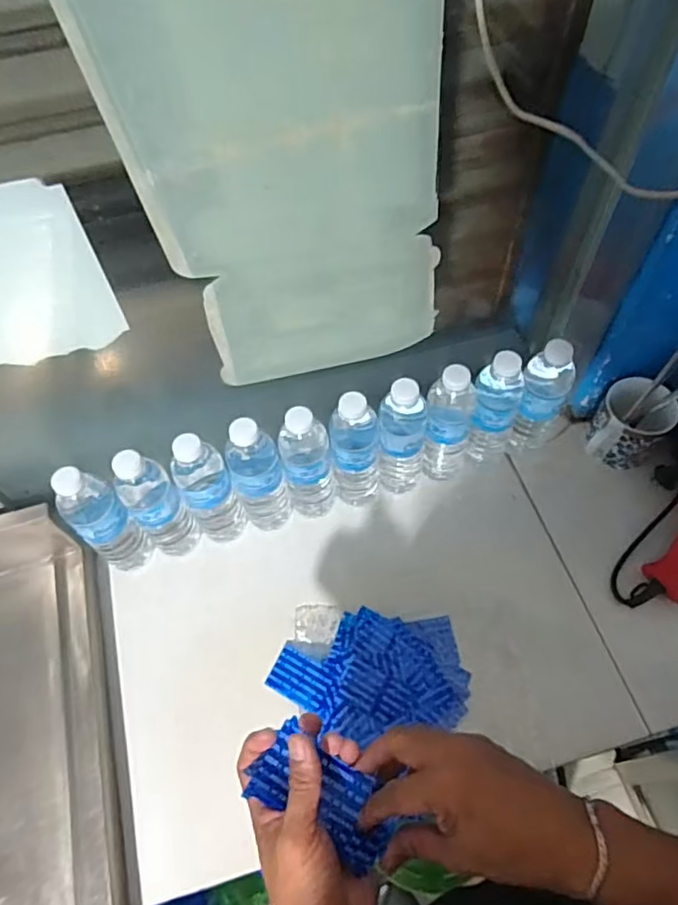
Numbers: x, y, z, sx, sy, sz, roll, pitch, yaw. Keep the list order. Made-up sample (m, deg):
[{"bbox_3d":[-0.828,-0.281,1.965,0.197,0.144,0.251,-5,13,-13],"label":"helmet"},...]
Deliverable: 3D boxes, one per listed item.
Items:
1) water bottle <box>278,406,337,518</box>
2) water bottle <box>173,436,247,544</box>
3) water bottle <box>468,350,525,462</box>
[{"bbox_3d":[-0.038,0.023,0.743,0.060,0.215,0.053,9,60,7],"label":"water bottle"},{"bbox_3d":[-0.158,0.050,0.729,0.060,0.213,0.056,1,61,-1],"label":"water bottle"},{"bbox_3d":[0.197,-0.047,0.763,0.058,0.198,0.059,24,62,16],"label":"water bottle"}]

